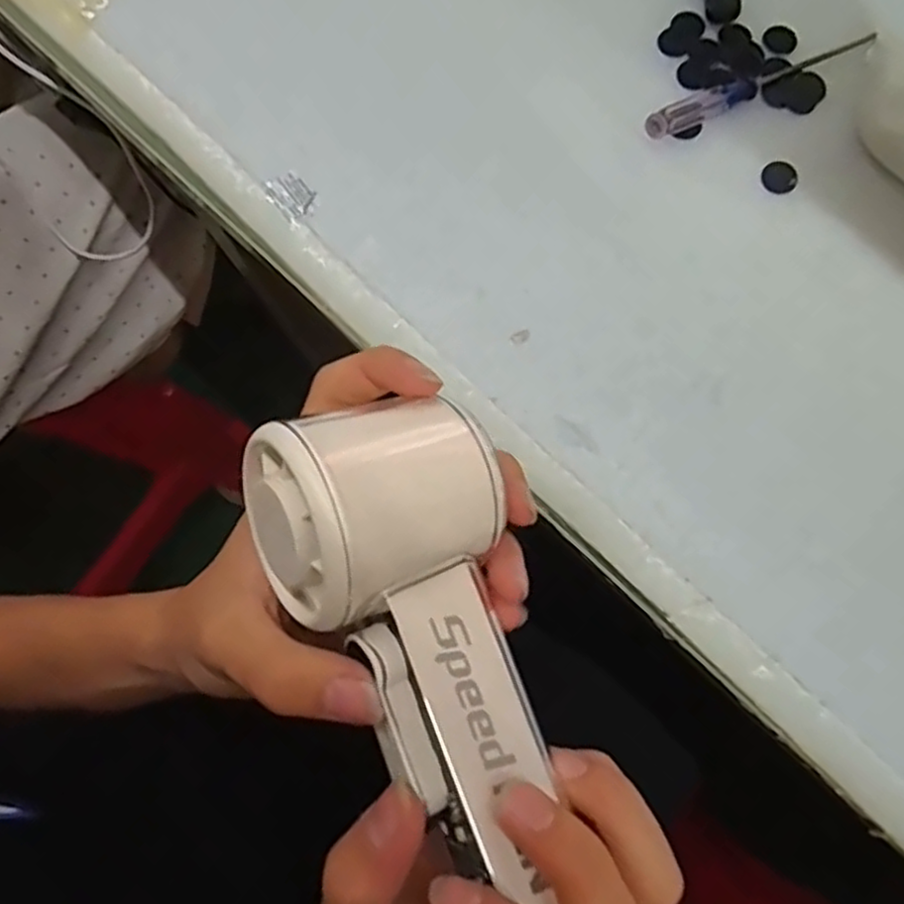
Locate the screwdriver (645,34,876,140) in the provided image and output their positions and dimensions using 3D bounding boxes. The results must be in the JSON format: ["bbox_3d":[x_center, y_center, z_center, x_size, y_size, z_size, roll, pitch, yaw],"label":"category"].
[{"bbox_3d":[0.136,-0.163,0.307,0.109,0.009,0.010,-24,79,-3],"label":"screwdriver"}]

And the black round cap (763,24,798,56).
[{"bbox_3d":[0.150,-0.188,0.317,0.015,0.004,0.014,0,80,0],"label":"black round cap"}]

